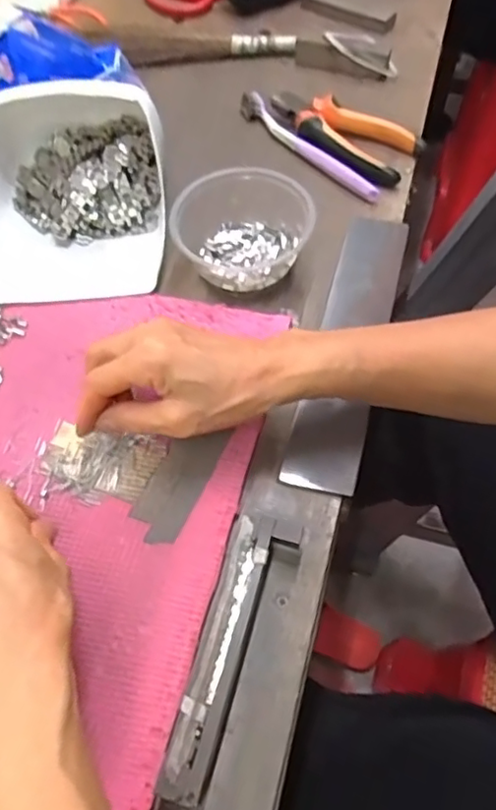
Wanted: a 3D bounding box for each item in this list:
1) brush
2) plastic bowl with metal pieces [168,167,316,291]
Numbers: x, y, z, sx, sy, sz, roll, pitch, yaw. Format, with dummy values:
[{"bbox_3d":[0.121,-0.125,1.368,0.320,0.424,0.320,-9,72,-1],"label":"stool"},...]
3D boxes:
[{"bbox_3d":[-0.015,-0.374,0.641,0.305,0.030,0.045,9,61,8],"label":"brush"},{"bbox_3d":[-0.009,-0.138,0.476,0.113,0.045,0.102,21,63,14],"label":"plastic bowl with metal pieces"}]

